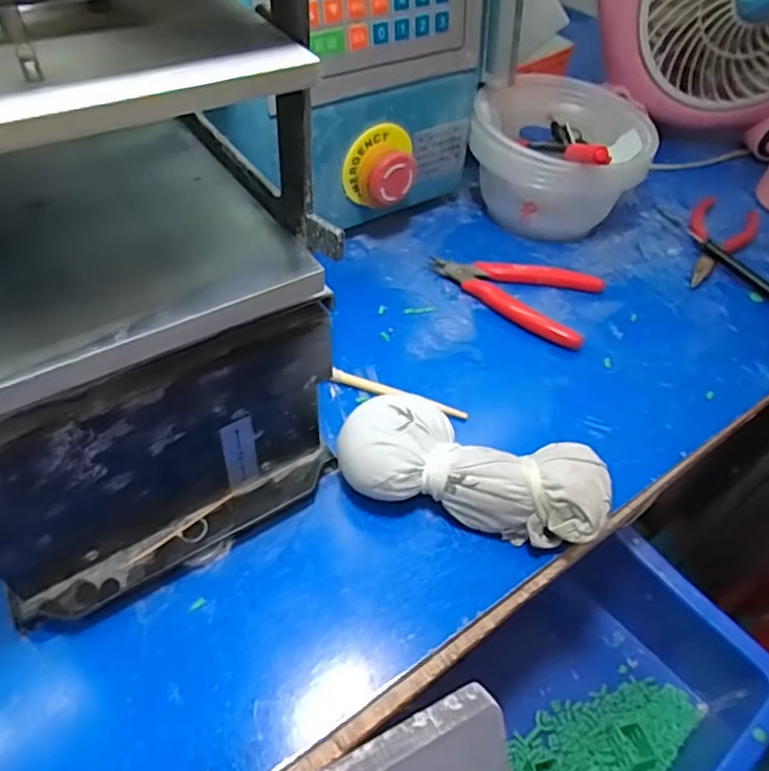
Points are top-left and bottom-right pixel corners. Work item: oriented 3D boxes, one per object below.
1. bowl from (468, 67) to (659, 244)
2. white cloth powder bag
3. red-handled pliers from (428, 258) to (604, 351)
[{"bbox_3d":[0.132,-0.174,0.471,0.116,0.084,0.125,-36,61,-29],"label":"bowl"},{"bbox_3d":[0.044,0.044,0.305,0.133,0.043,0.050,12,50,6],"label":"white cloth powder bag"},{"bbox_3d":[0.090,-0.070,0.425,0.118,0.014,0.070,20,51,12],"label":"red-handled pliers"}]

